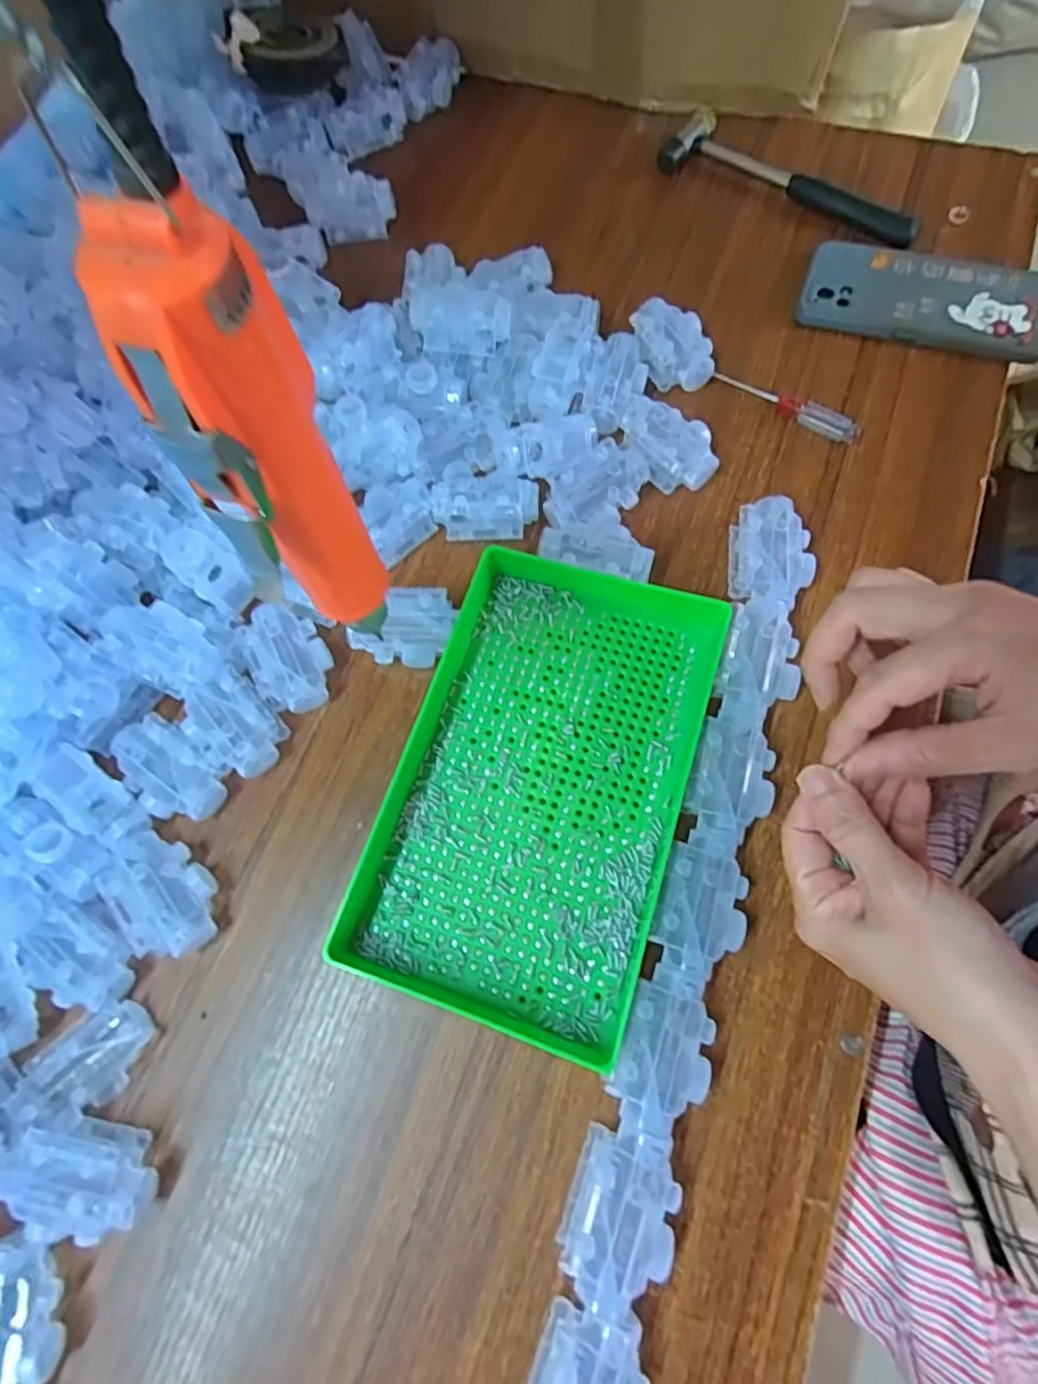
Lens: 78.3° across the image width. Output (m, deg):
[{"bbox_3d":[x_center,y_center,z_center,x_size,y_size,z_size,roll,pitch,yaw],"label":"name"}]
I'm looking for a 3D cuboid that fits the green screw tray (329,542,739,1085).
[{"bbox_3d":[0.010,0.048,0.352,0.154,0.042,0.239,17,72,10],"label":"green screw tray"}]

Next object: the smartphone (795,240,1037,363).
[{"bbox_3d":[0.280,-0.273,0.439,0.157,0.008,0.075,18,79,12],"label":"smartphone"}]

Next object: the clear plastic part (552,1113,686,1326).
[{"bbox_3d":[0.047,0.228,0.280,0.046,0.023,0.068,18,73,11],"label":"clear plastic part"}]

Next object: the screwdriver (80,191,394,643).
[{"bbox_3d":[-0.072,-0.064,0.201,0.043,0.157,0.038,-26,70,-5],"label":"screwdriver"}]

